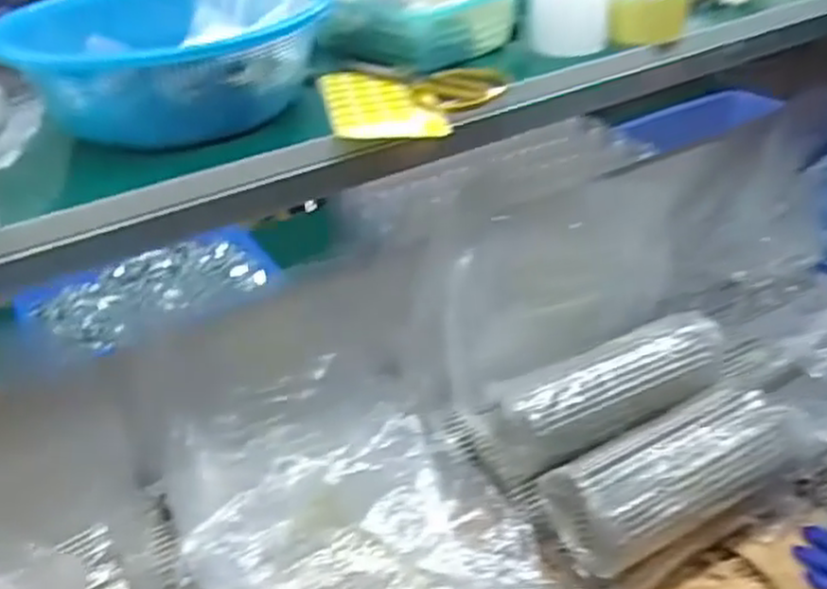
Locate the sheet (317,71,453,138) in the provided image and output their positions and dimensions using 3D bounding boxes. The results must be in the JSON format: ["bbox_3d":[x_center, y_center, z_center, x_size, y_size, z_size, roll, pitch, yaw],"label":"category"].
[{"bbox_3d":[-0.032,-0.175,0.685,0.093,0.011,0.150,-8,35,-9],"label":"sheet"}]

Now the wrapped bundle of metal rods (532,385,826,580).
[{"bbox_3d":[0.277,0.177,0.763,0.281,0.082,0.103,-18,36,-19],"label":"wrapped bundle of metal rods"}]

